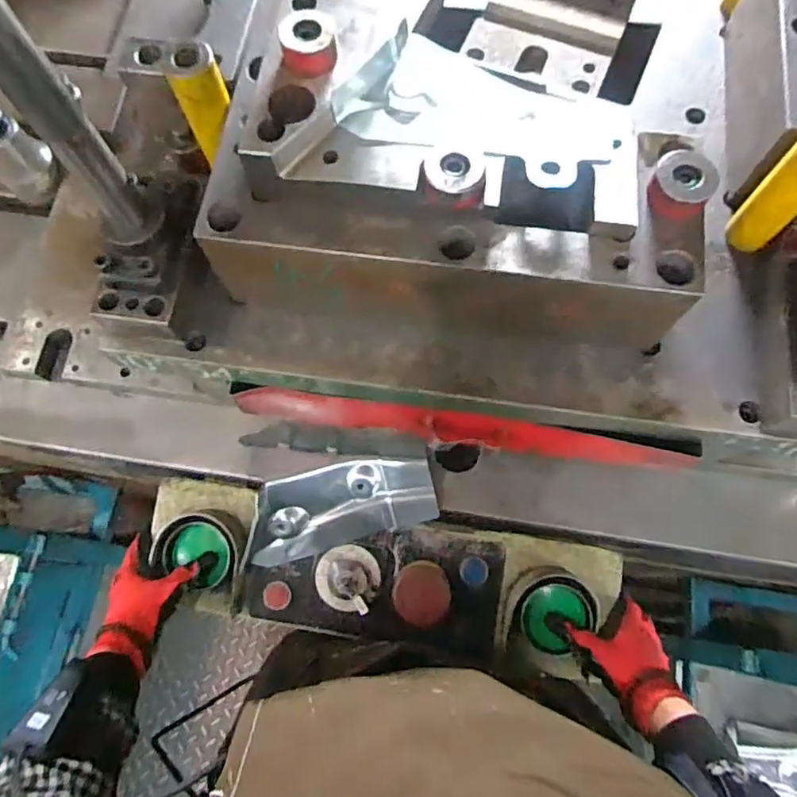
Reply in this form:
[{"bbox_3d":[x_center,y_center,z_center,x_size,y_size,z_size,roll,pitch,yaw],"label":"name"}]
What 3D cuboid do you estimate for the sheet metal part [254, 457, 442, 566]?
[{"bbox_3d":[-0.059,0.111,0.605,0.195,0.039,0.080,-15,72,-4],"label":"sheet metal part"}]

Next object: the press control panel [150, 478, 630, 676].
[{"bbox_3d":[-0.020,0.186,0.607,0.481,0.089,0.129,8,72,3],"label":"press control panel"}]

